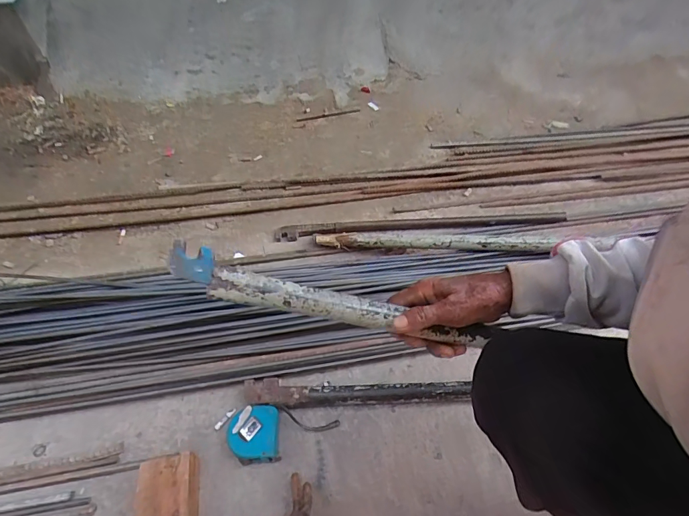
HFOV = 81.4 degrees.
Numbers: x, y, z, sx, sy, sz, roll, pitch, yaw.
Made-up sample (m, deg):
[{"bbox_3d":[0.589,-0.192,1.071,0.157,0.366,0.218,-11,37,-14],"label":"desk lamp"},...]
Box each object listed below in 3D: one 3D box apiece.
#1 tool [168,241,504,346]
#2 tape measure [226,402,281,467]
[{"bbox_3d":[0.000,0.049,0.426,0.353,0.025,0.036,15,49,-14],"label":"tool"},{"bbox_3d":[-0.142,0.276,0.627,0.077,0.040,0.082,-7,51,-5],"label":"tape measure"}]

